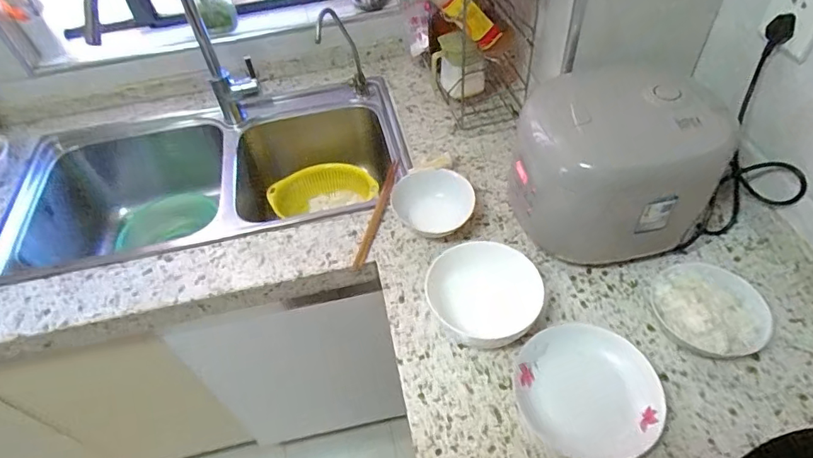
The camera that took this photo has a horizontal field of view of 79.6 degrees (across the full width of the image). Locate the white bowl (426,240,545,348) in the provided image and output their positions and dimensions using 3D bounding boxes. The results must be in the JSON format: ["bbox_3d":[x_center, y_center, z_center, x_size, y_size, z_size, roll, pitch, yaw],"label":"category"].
[{"bbox_3d":[0.108,0.084,0.677,0.130,0.069,0.133,-3,51,4],"label":"white bowl"}]

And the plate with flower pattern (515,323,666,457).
[{"bbox_3d":[0.221,0.197,0.597,0.156,0.031,0.161,-15,51,-5],"label":"plate with flower pattern"}]

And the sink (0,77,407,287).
[{"bbox_3d":[-0.373,-0.055,1.015,0.736,0.225,0.389,-13,51,-4],"label":"sink"}]

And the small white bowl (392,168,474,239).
[{"bbox_3d":[0.043,-0.039,0.798,0.136,0.063,0.114,33,61,28],"label":"small white bowl"}]

